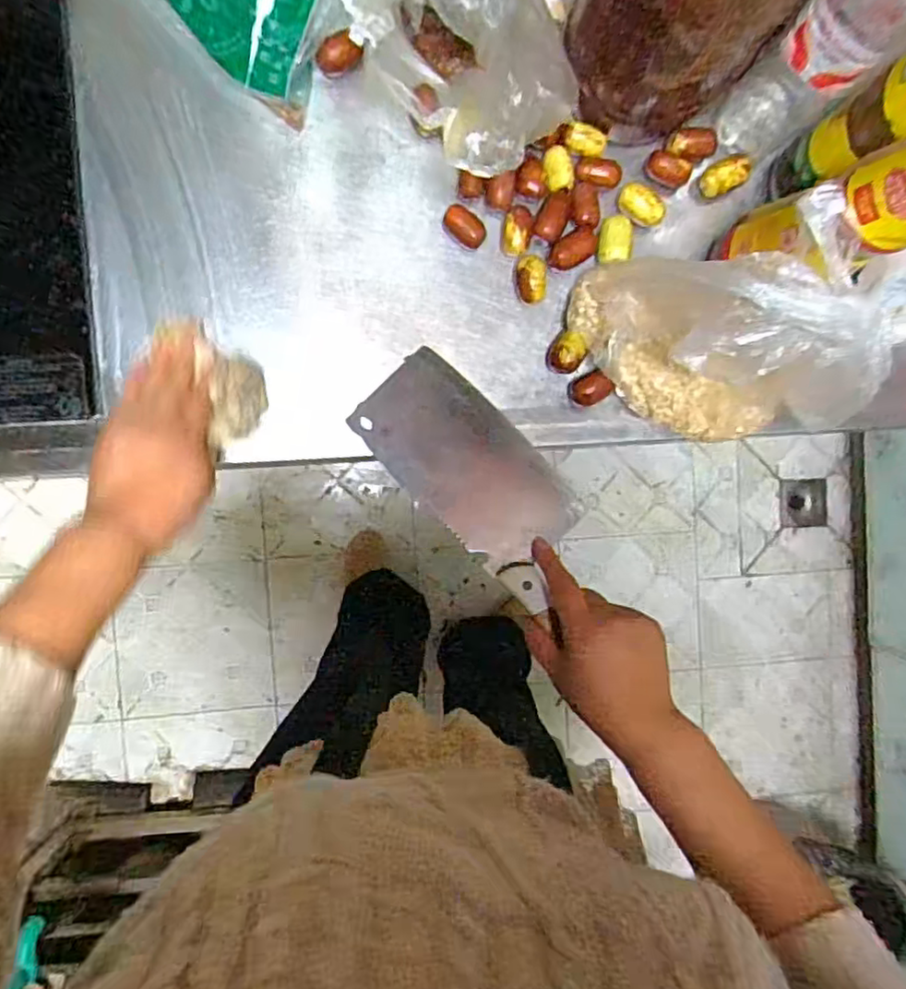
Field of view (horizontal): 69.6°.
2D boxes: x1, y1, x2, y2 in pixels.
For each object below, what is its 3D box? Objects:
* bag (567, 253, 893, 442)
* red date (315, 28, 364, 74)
[{"bbox_3d":[0.197,-0.102,0.476,0.207,0.180,0.093,20,91,-6],"label":"bag"},{"bbox_3d":[-0.091,-0.349,0.518,0.036,0.020,0.021,-28,95,-3],"label":"red date"}]

